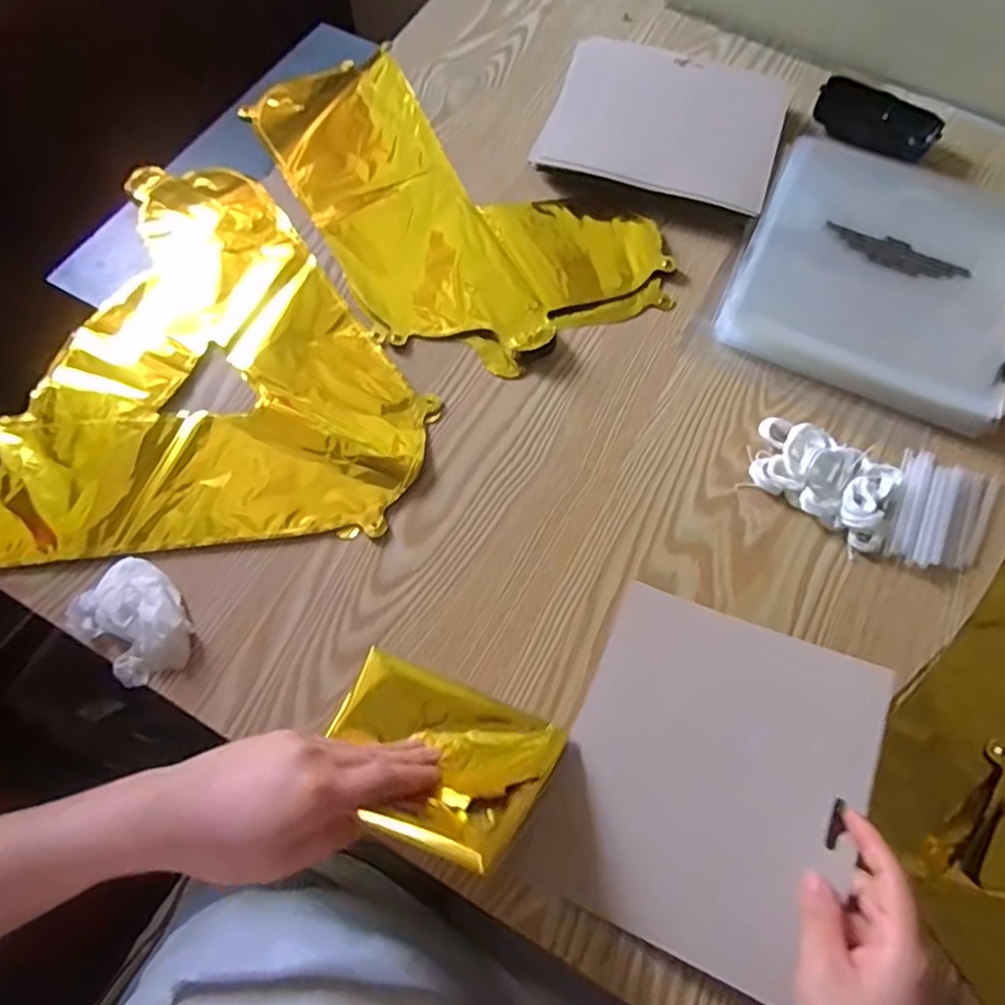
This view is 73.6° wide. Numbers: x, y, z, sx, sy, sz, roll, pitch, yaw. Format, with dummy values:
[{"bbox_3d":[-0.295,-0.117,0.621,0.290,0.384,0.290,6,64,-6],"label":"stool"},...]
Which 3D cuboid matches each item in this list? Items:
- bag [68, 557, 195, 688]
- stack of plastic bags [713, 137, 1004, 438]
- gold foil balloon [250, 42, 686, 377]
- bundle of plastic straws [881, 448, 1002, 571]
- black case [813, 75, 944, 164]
[{"bbox_3d":[-0.234,0.075,0.427,0.057,0.019,0.077,-41,73,-17],"label":"bag"},{"bbox_3d":[0.307,-0.186,0.542,0.208,0.030,0.225,24,68,9],"label":"stack of plastic bags"},{"bbox_3d":[-0.066,-0.283,0.590,0.229,0.010,0.412,-32,71,-14],"label":"gold foil balloon"},{"bbox_3d":[0.305,0.007,0.467,0.068,0.013,0.090,28,69,11],"label":"bundle of plastic straws"},{"bbox_3d":[0.352,-0.361,0.630,0.110,0.022,0.049,28,69,11],"label":"black case"}]

